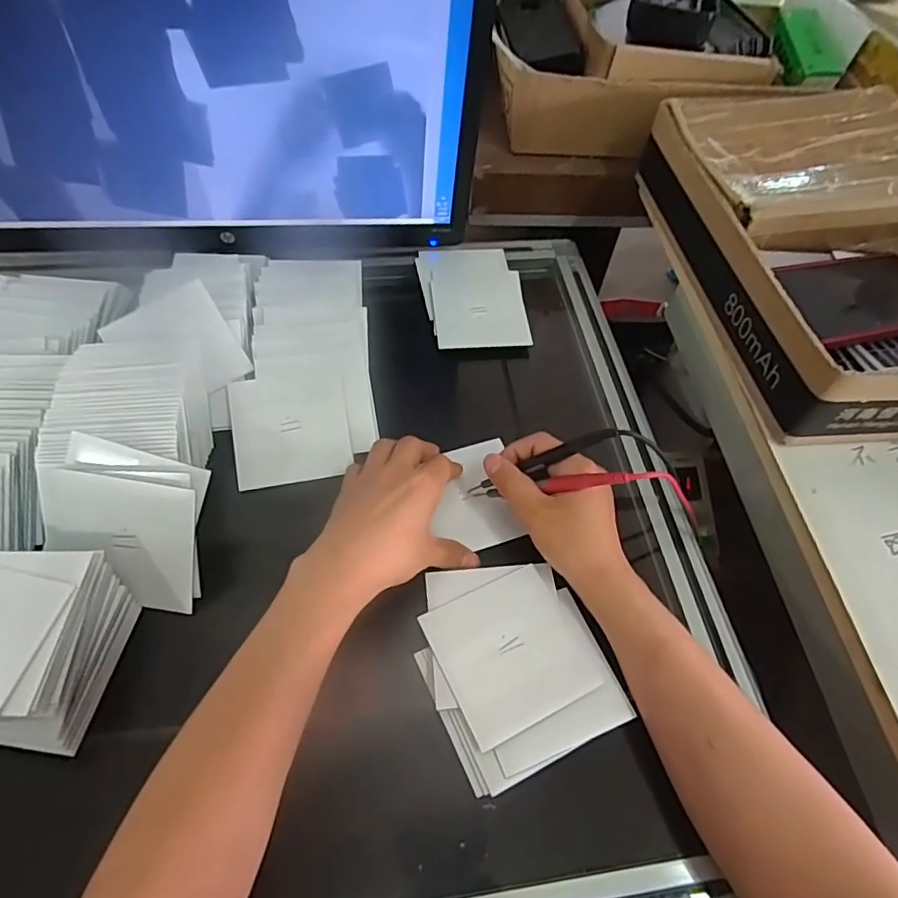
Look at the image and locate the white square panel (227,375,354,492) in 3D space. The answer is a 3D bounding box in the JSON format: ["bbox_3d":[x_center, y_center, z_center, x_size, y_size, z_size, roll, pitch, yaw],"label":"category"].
[{"bbox_3d":[-0.127,-0.017,0.453,0.090,0.005,0.089,-9,75,-9],"label":"white square panel"}]

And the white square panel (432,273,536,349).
[{"bbox_3d":[0.031,-0.141,0.550,0.089,0.009,0.107,-2,55,-4],"label":"white square panel"}]

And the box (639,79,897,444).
[{"bbox_3d":[0.334,-0.186,0.483,0.233,0.084,0.377,-3,56,-6],"label":"box"}]

